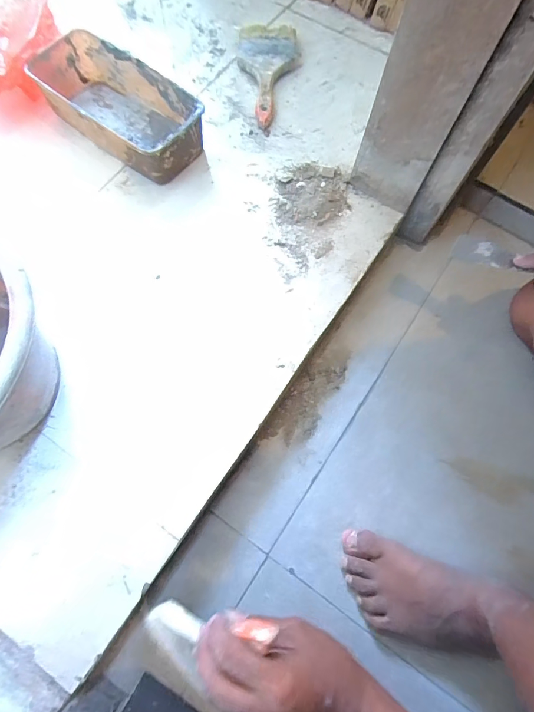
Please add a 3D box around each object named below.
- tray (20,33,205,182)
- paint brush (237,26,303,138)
[{"bbox_3d":[-0.217,-0.365,0.552,0.259,0.069,0.117,37,75,10],"label":"tray"},{"bbox_3d":[0.000,-0.454,0.607,0.099,0.027,0.212,2,72,0],"label":"paint brush"}]

